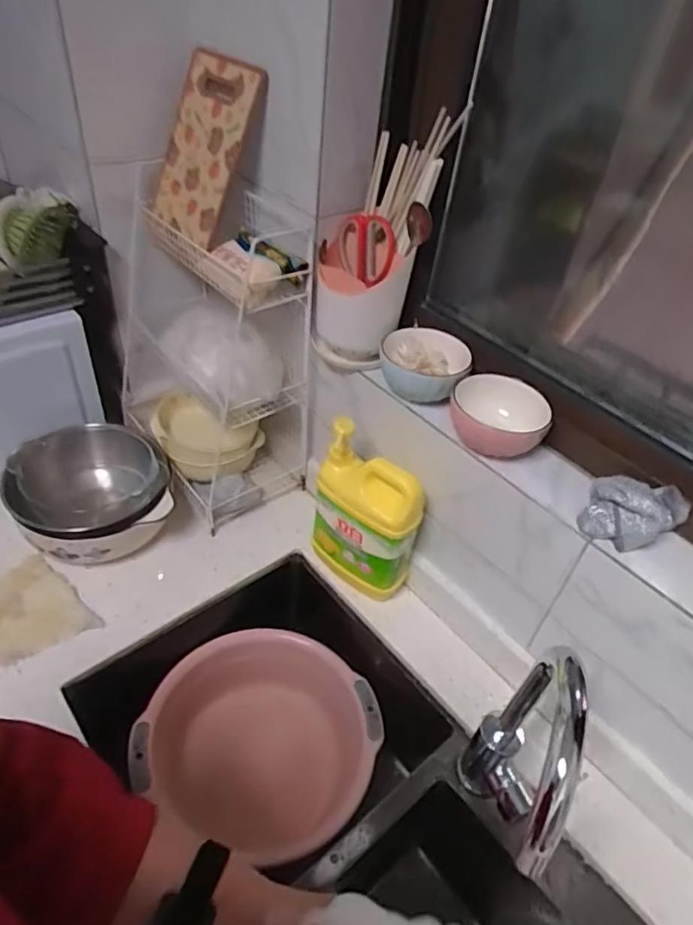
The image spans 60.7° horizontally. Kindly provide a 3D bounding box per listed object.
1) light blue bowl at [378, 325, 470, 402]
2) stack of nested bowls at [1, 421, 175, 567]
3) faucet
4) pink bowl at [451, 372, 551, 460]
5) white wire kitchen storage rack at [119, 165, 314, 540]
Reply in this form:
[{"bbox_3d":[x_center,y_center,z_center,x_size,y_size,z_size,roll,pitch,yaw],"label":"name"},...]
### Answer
[{"bbox_3d":[0.099,-0.125,0.758,0.107,0.051,0.096,14,43,7],"label":"light blue bowl"},{"bbox_3d":[-0.378,0.049,0.891,0.205,0.103,0.227,-11,45,-19],"label":"stack of nested bowls"},{"bbox_3d":[0.145,0.300,0.555,0.057,0.312,0.186,23,45,17],"label":"faucet"},{"bbox_3d":[0.177,-0.053,0.699,0.112,0.052,0.094,19,44,13],"label":"pink bowl"},{"bbox_3d":[-0.222,-0.192,0.937,0.221,0.408,0.405,-20,49,-27],"label":"white wire kitchen storage rack"}]

